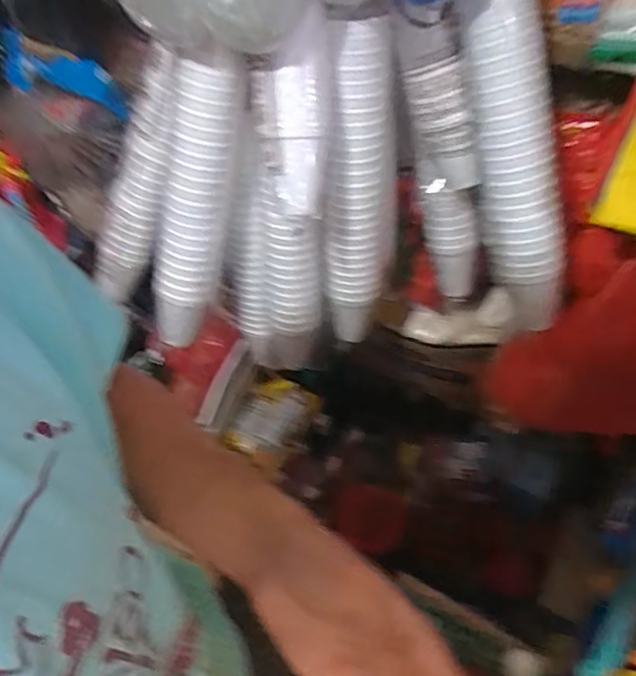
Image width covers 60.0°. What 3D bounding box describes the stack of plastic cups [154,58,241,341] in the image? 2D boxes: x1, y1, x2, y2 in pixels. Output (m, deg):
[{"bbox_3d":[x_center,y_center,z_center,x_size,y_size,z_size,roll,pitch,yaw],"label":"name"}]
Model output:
[{"bbox_3d":[-0.164,-0.160,0.724,0.088,0.405,0.067,31,32,28],"label":"stack of plastic cups"}]

